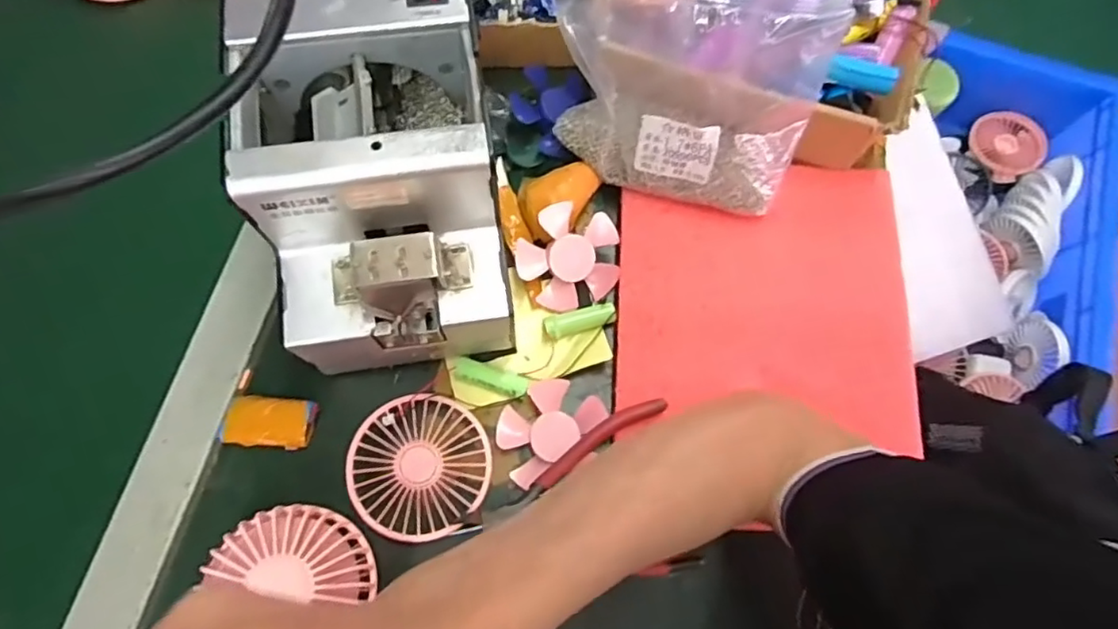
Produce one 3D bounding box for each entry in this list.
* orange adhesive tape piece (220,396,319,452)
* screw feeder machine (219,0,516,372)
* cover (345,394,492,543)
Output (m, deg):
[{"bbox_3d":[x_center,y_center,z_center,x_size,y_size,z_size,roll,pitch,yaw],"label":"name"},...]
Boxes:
[{"bbox_3d":[-0.185,0.069,0.395,0.055,0.013,0.030,5,72,0],"label":"orange adhesive tape piece"},{"bbox_3d":[-0.099,-0.074,0.360,0.120,0.140,0.174,-7,73,-4],"label":"screw feeder machine"},{"bbox_3d":[-0.087,0.095,0.387,0.085,0.007,0.085,-4,73,-3],"label":"cover"}]

